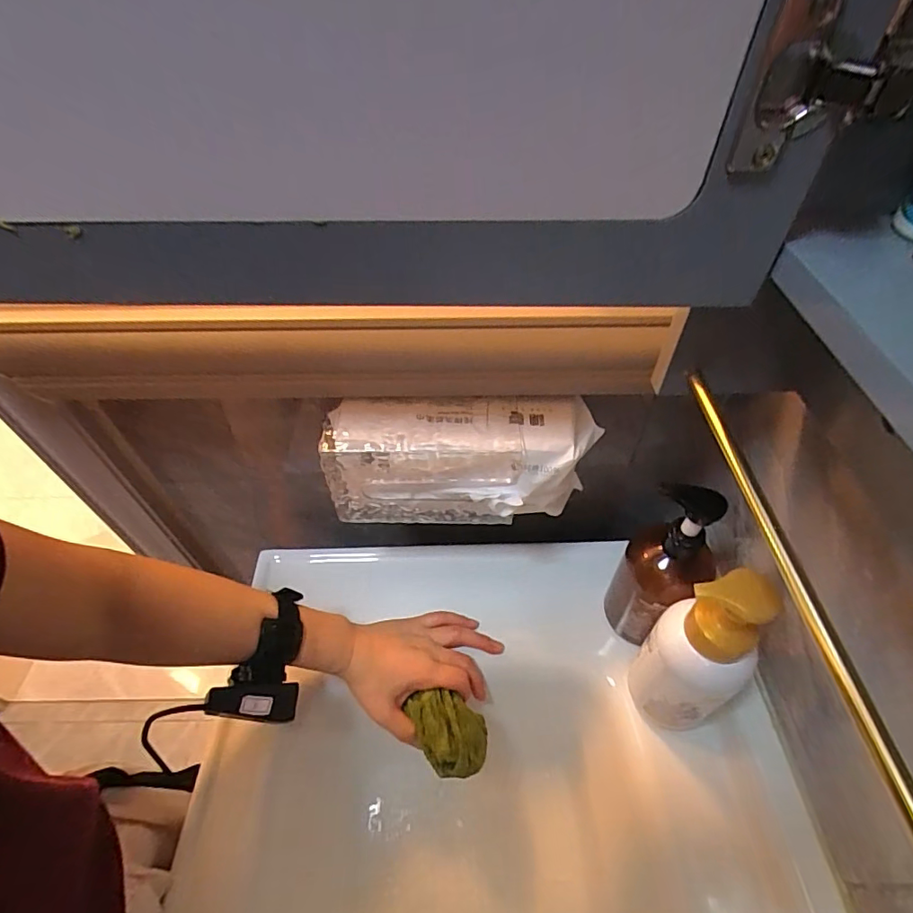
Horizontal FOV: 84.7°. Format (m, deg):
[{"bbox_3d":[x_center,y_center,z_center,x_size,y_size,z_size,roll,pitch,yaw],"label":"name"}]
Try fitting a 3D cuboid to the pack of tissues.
[{"bbox_3d":[0.004,0.010,0.467,0.238,0.108,0.076,0,50,2],"label":"pack of tissues"}]

